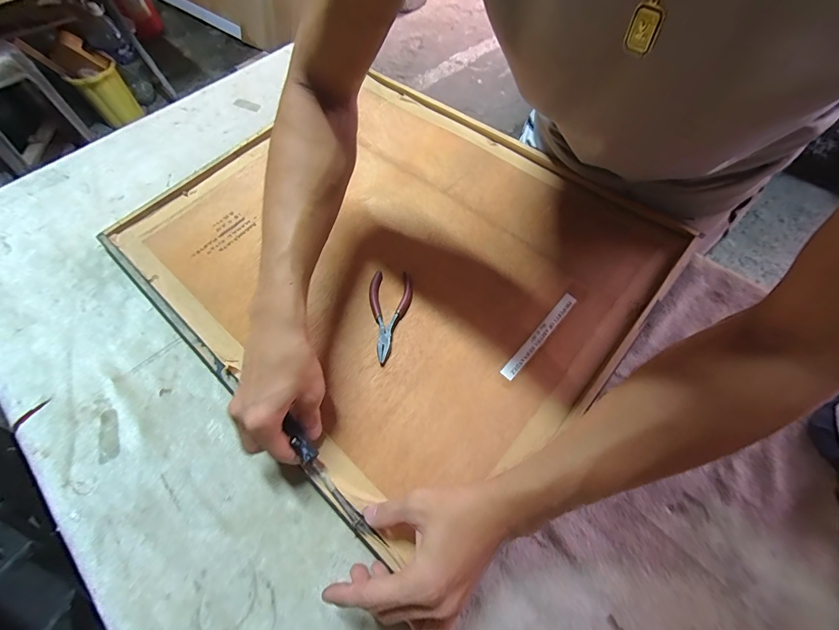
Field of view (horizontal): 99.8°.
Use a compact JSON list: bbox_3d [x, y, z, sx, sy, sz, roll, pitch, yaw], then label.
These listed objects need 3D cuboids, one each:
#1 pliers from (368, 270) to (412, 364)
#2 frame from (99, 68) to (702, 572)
[{"bbox_3d":[-0.034,-0.001,0.406,0.049,0.008,0.111,-1,64,3],"label":"pliers"},{"bbox_3d":[-0.037,-0.099,0.461,0.586,0.021,0.503,38,72,19],"label":"frame"}]

